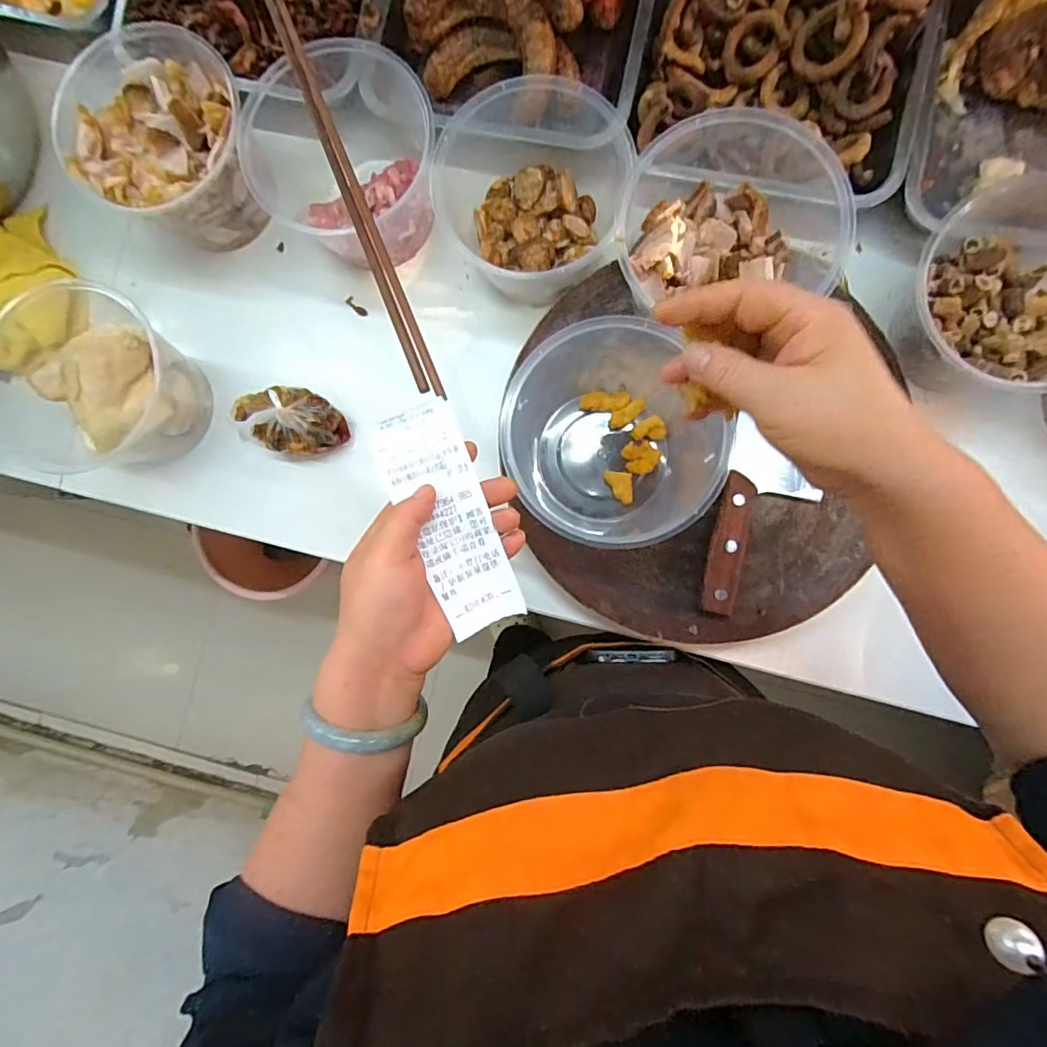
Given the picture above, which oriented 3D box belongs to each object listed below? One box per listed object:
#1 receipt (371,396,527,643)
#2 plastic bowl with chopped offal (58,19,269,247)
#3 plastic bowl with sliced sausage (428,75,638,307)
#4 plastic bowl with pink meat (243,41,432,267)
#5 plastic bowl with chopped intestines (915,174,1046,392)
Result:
[{"bbox_3d":[-0.048,-0.003,0.341,0.050,0.024,0.146,-20,96,2],"label":"receipt"},{"bbox_3d":[-0.333,-0.358,0.507,0.156,0.104,0.150,0,88,2],"label":"plastic bowl with chopped offal"},{"bbox_3d":[0.002,-0.306,0.491,0.145,0.097,0.146,0,88,2],"label":"plastic bowl with sliced sausage"},{"bbox_3d":[-0.168,-0.344,0.518,0.166,0.123,0.174,0,88,2],"label":"plastic bowl with pink meat"},{"bbox_3d":[0.406,-0.186,0.431,0.169,0.065,0.161,0,88,2],"label":"plastic bowl with chopped intestines"}]

